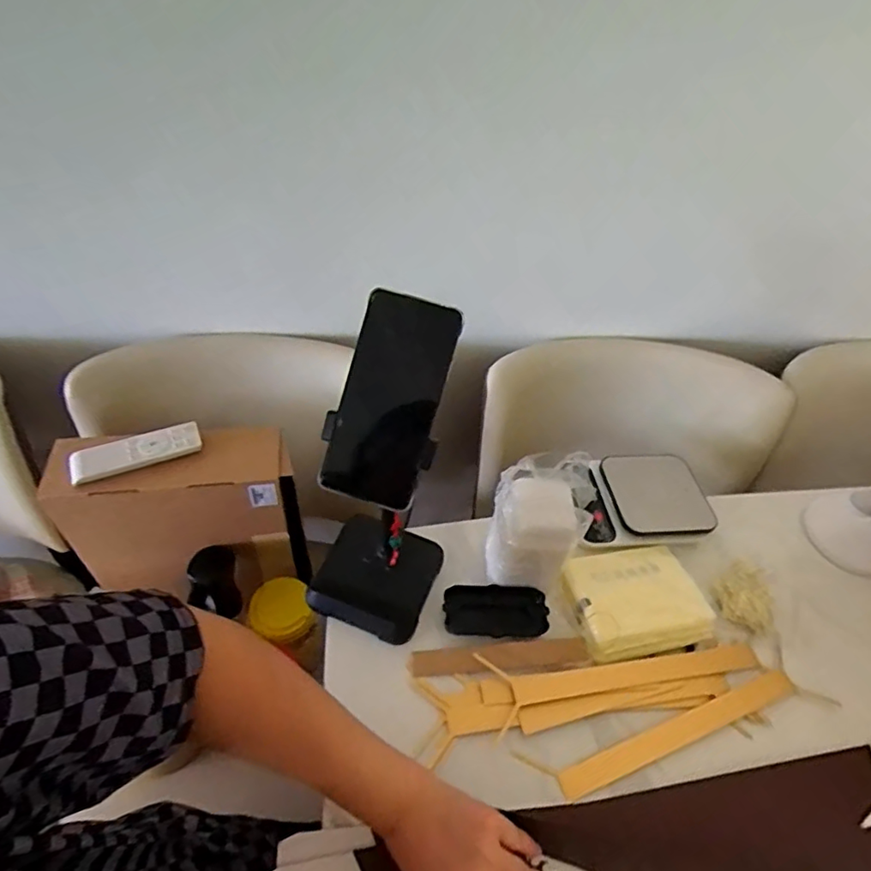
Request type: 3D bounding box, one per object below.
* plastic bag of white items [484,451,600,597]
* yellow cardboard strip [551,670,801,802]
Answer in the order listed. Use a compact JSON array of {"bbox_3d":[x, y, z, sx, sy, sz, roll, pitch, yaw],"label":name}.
[{"bbox_3d":[0.101,0.091,0.564,0.089,0.177,0.062,12,51,4],"label":"plastic bag of white items"},{"bbox_3d":[0.245,0.287,0.540,0.274,0.004,0.026,-14,54,-17],"label":"yellow cardboard strip"}]

